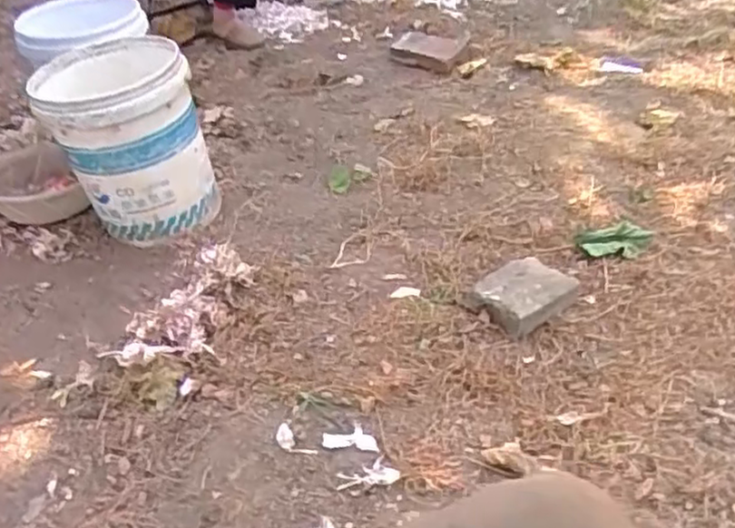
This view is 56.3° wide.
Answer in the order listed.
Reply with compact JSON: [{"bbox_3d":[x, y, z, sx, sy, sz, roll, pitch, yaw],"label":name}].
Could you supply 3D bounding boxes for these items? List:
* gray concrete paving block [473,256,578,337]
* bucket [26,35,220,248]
[{"bbox_3d":[0.284,0.049,1.230,0.164,0.053,0.125,-32,45,-29],"label":"gray concrete paving block"},{"bbox_3d":[-0.503,-0.253,1.467,0.287,0.356,0.317,-21,41,-19],"label":"bucket"}]

